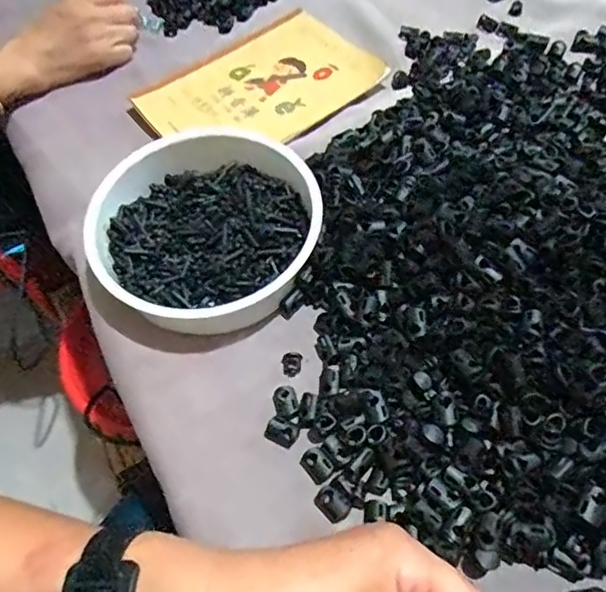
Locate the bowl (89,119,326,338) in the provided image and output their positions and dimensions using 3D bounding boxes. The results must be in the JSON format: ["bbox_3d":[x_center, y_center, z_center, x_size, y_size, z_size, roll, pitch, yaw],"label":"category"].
[{"bbox_3d":[-0.065,-0.051,0.411,0.156,0.047,0.172,32,67,20],"label":"bowl"}]

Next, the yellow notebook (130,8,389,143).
[{"bbox_3d":[-0.044,-0.198,0.523,0.208,0.014,0.148,-34,63,-18],"label":"yellow notebook"}]

